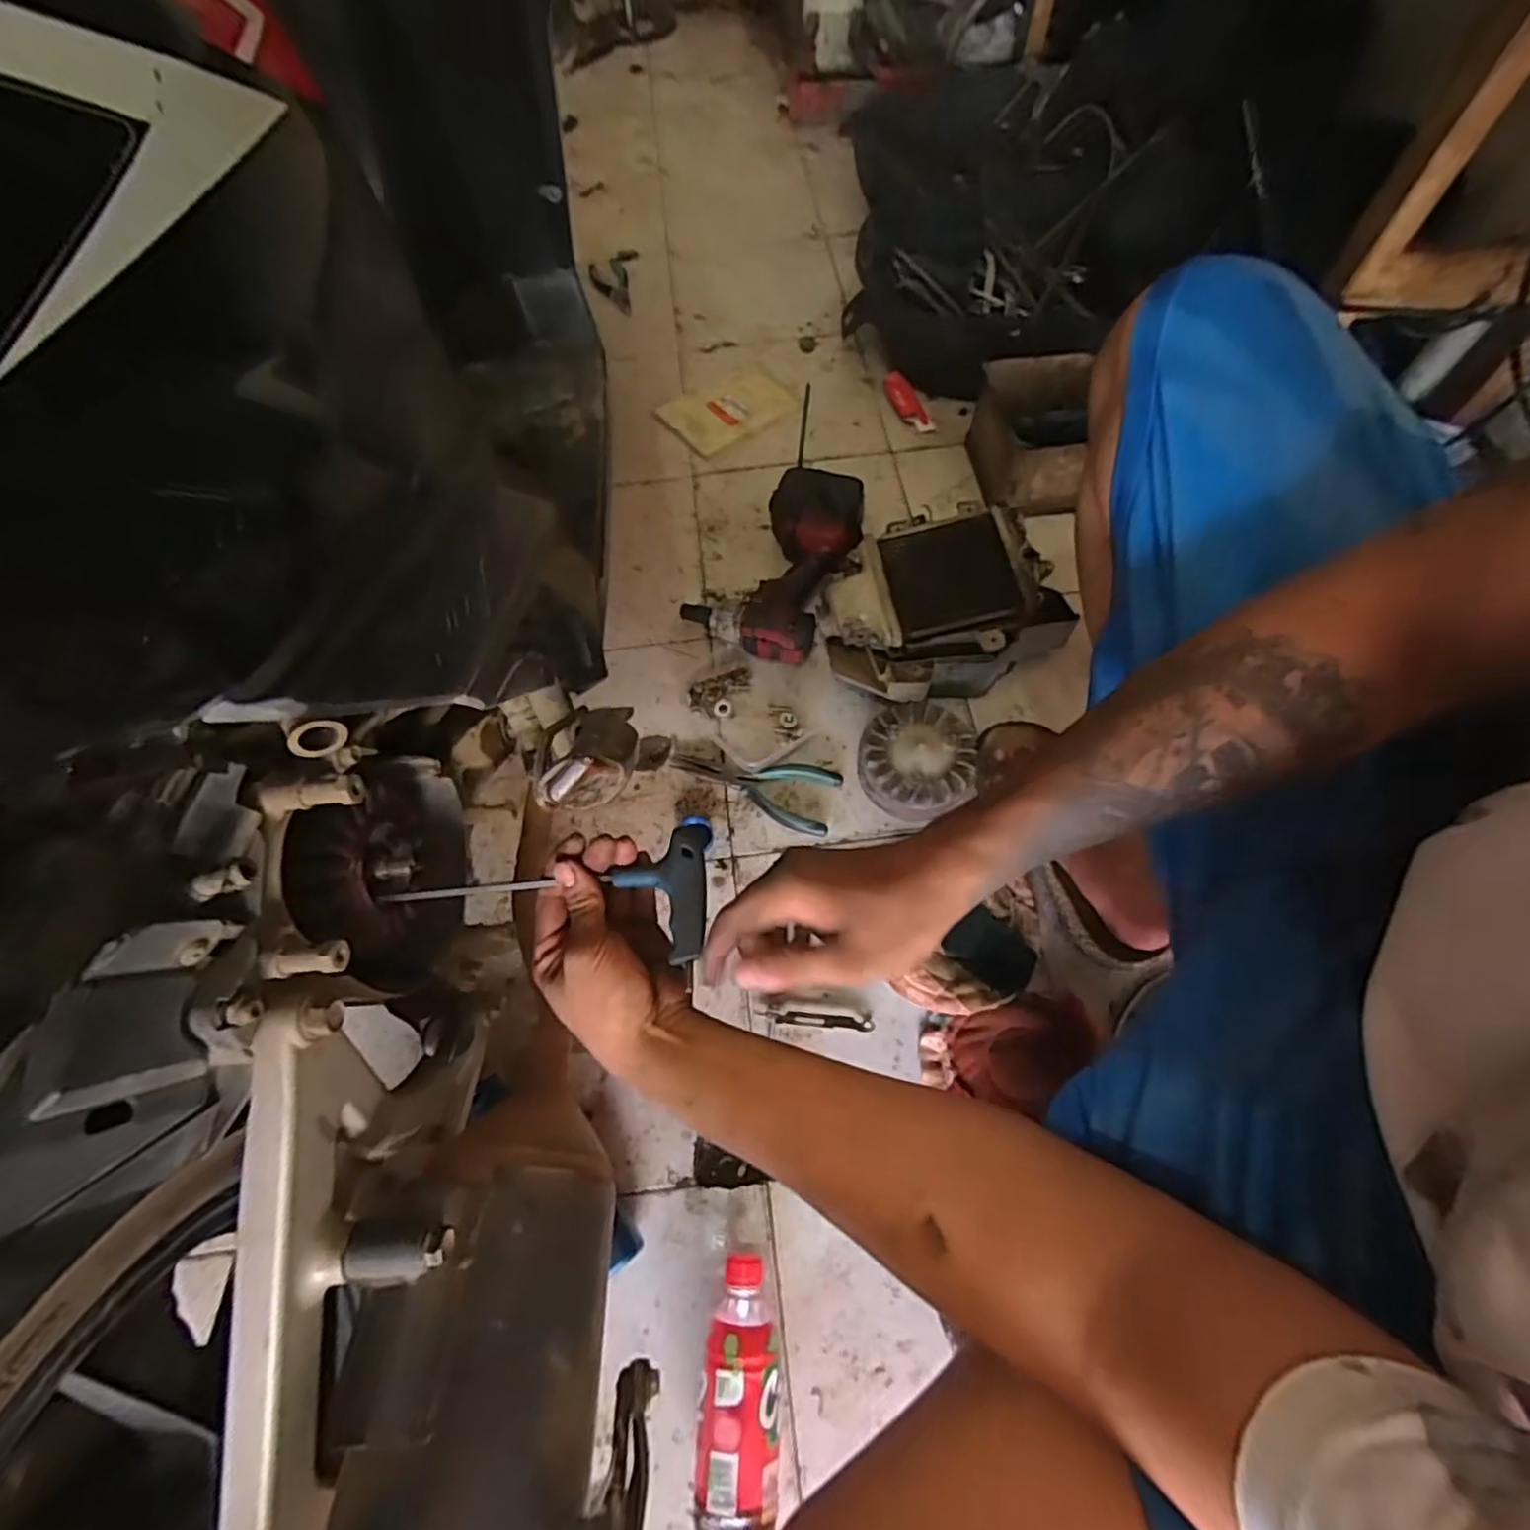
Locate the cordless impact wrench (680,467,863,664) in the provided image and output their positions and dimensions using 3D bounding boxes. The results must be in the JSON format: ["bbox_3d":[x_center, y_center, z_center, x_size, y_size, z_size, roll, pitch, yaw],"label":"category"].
[{"bbox_3d":[0.022,-0.256,0.869,0.171,0.090,0.270,21,66,12],"label":"cordless impact wrench"}]

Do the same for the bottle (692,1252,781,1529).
[{"bbox_3d":[-0.018,0.468,0.508,0.058,0.062,0.161,2,63,3],"label":"bottle"}]

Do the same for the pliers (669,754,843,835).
[{"bbox_3d":[-0.016,0.019,0.753,0.190,0.014,0.077,16,65,10],"label":"pliers"}]

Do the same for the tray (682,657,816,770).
[{"bbox_3d":[-0.018,-0.066,0.788,0.107,0.026,0.152,-35,67,-14],"label":"tray"}]

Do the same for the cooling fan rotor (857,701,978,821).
[{"bbox_3d":[0.165,-0.002,0.740,0.121,0.057,0.121,-1,63,2],"label":"cooling fan rotor"}]

